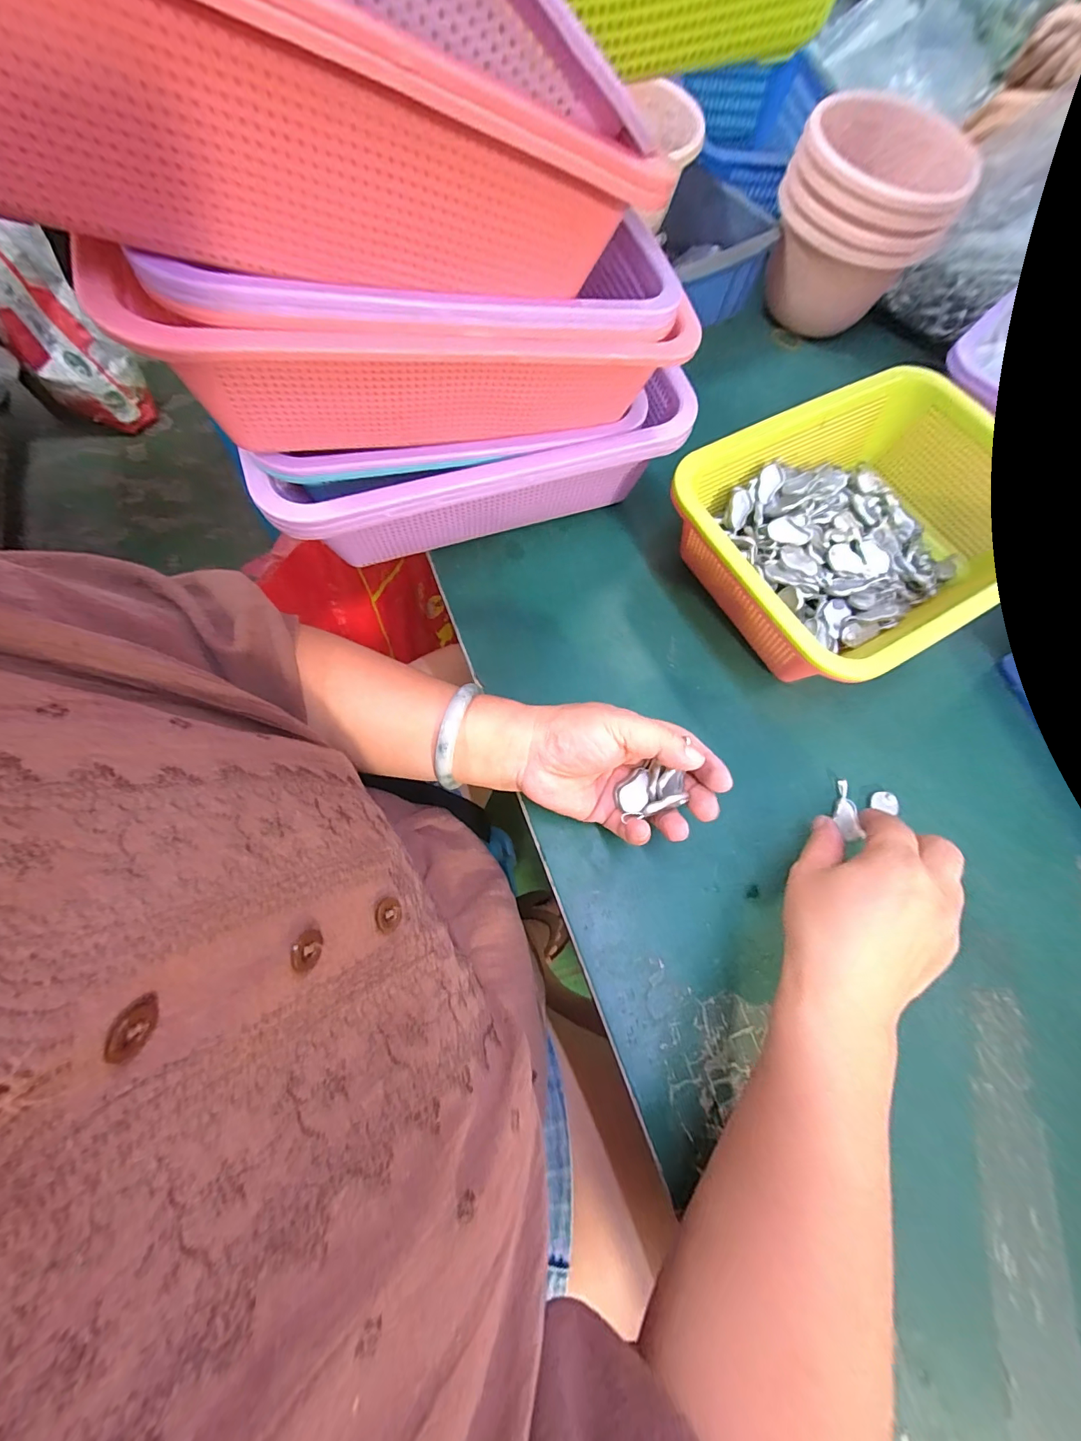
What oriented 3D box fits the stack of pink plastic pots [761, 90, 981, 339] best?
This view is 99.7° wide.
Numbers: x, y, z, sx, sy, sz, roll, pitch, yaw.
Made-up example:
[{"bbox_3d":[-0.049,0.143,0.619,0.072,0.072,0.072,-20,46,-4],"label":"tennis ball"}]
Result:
[{"bbox_3d":[0.307,-0.489,0.456,0.147,0.127,0.127,20,71,5],"label":"stack of pink plastic pots"}]

